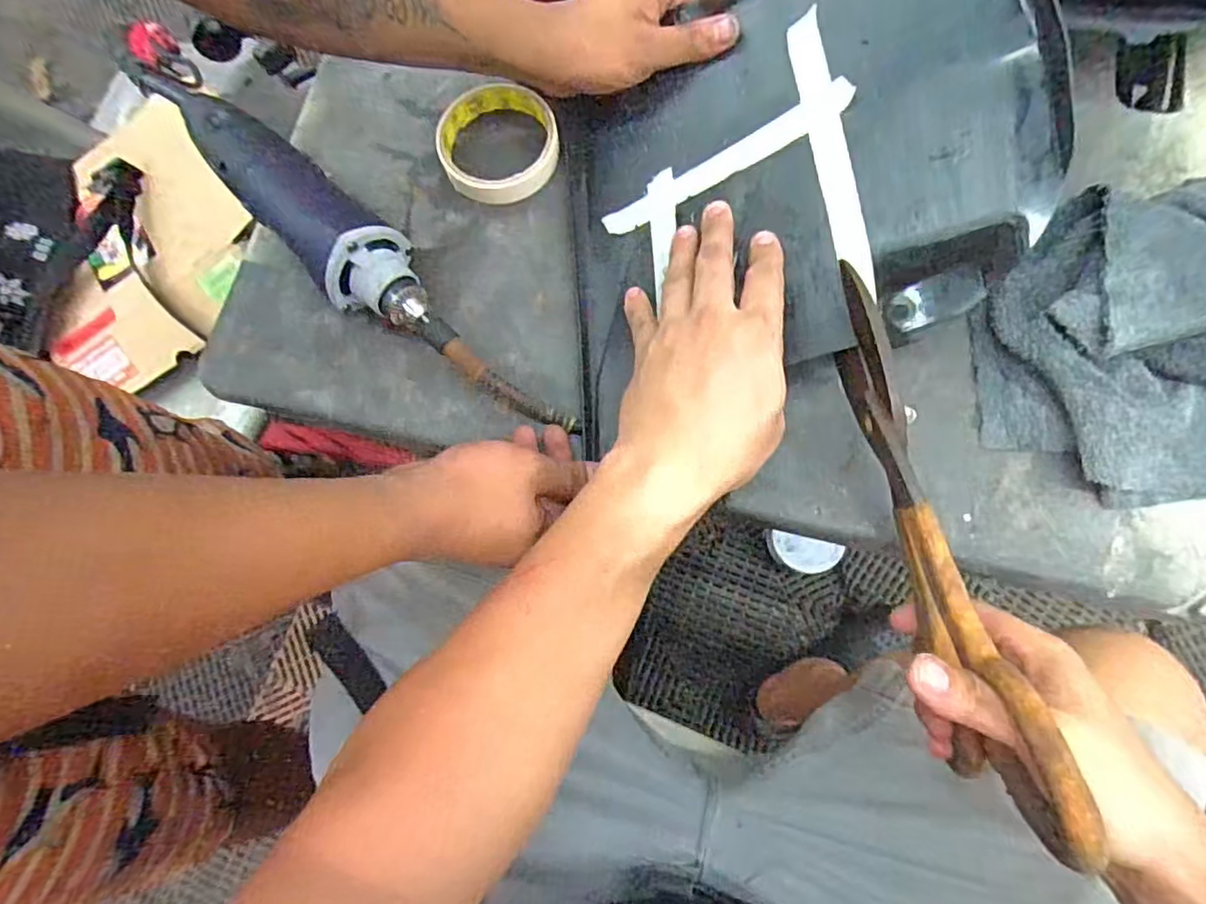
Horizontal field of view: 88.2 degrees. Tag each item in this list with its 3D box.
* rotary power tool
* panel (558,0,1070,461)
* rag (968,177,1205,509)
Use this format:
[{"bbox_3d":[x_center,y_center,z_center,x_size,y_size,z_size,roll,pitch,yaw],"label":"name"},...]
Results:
[{"bbox_3d":[-0.171,-0.137,0.408,0.396,0.051,0.061,42,84,11],"label":"rotary power tool"},{"bbox_3d":[0.105,-0.164,0.375,0.292,0.028,0.234,-16,81,23],"label":"panel"},{"bbox_3d":[0.328,-0.081,0.375,0.175,0.043,0.220,9,79,6],"label":"rag"}]

